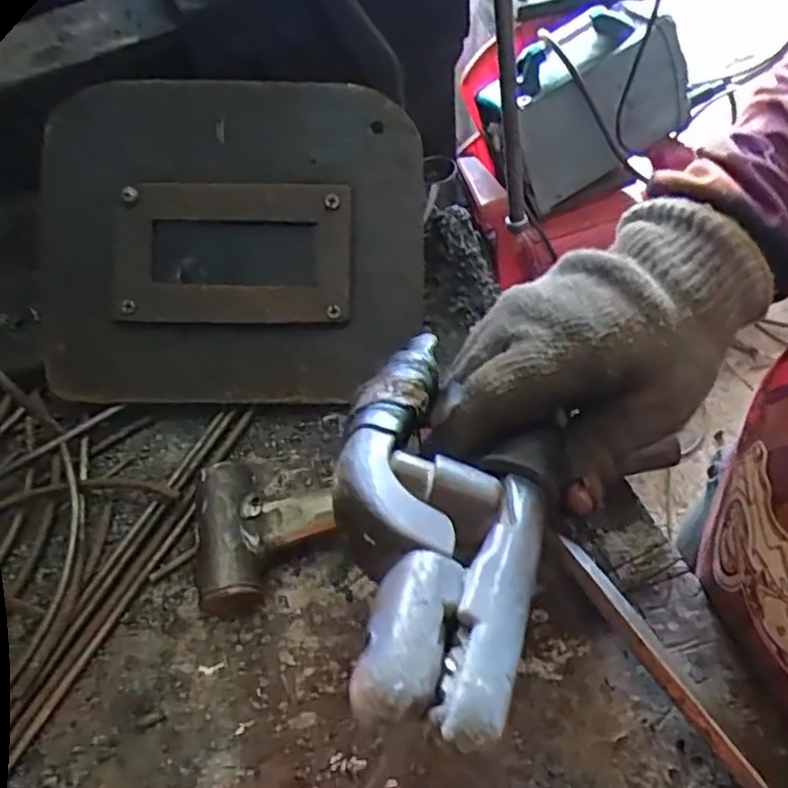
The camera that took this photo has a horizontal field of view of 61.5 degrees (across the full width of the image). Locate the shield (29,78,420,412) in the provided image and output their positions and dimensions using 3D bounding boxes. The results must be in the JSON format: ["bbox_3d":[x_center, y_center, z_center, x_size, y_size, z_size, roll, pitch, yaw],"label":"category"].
[{"bbox_3d":[-0.095,-0.088,0.400,0.221,0.050,0.185,-4,90,-2],"label":"shield"}]

